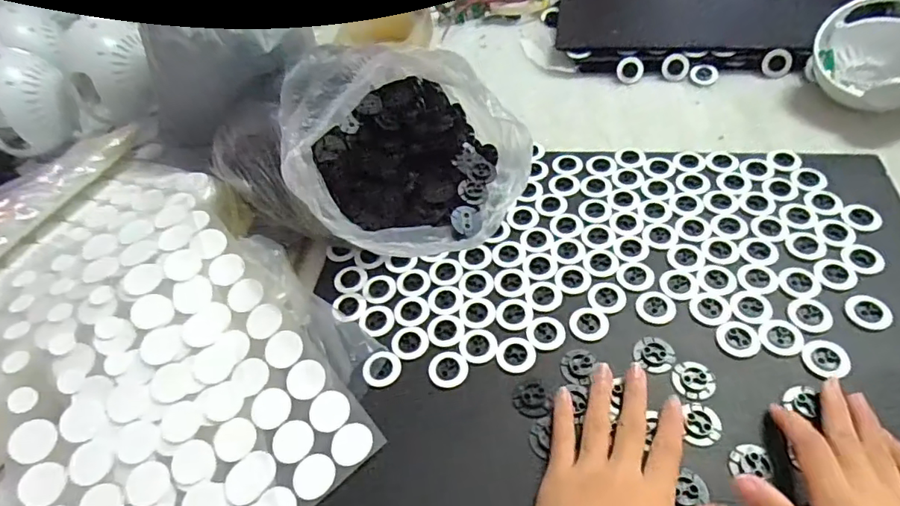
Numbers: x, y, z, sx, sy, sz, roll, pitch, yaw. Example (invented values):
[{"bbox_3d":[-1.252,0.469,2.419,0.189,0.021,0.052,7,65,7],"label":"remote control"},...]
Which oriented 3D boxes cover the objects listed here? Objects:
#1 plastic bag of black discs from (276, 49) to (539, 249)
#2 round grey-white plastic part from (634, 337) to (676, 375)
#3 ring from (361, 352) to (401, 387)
[{"bbox_3d":[-0.037,-0.097,0.458,0.187,0.138,0.174,-15,51,-4],"label":"plastic bag of black discs"},{"bbox_3d":[0.148,0.072,0.384,0.026,0.004,0.027,-5,50,6],"label":"round grey-white plastic part"},{"bbox_3d":[-0.050,0.086,0.398,0.028,0.004,0.026,4,62,-7],"label":"ring"}]

